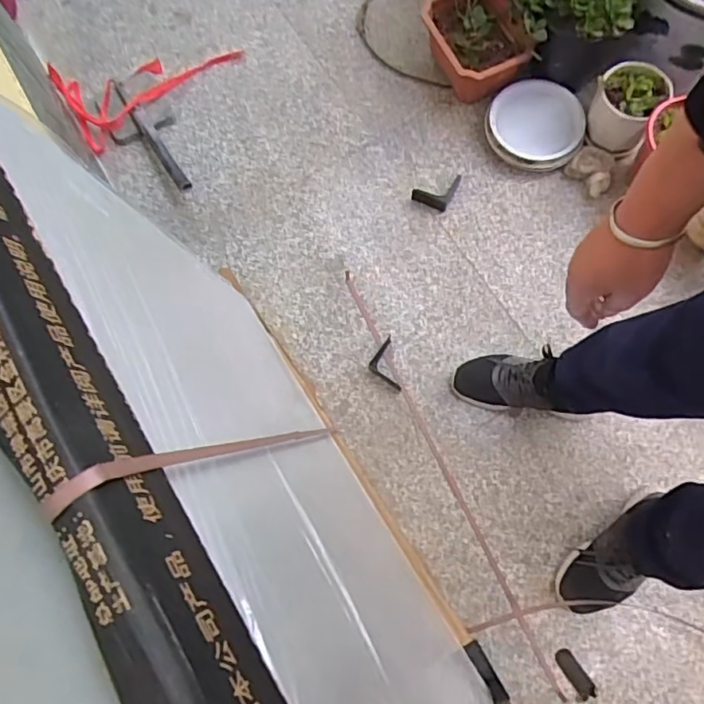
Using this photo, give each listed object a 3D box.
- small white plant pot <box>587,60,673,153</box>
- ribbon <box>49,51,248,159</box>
[{"bbox_3d":[0.540,-0.486,1.145,0.128,0.101,0.152,33,78,11],"label":"small white plant pot"},{"bbox_3d":[-0.476,-0.640,1.285,0.400,0.036,0.250,-40,76,-12],"label":"ribbon"}]

